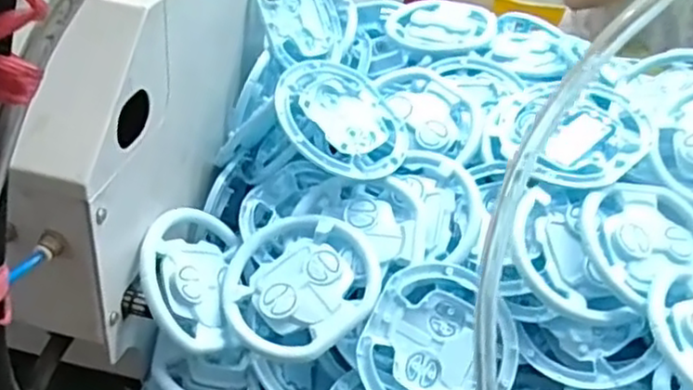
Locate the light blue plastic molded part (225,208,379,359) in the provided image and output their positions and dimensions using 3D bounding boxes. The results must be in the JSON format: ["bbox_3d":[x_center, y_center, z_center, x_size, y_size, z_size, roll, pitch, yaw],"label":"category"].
[{"bbox_3d":[-0.032,0.058,0.457,0.100,0.015,0.100,-4,55,5],"label":"light blue plastic molded part"}]

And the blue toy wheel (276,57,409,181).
[{"bbox_3d":[-0.003,-0.055,0.503,0.103,0.013,0.099,15,52,-24],"label":"blue toy wheel"}]

